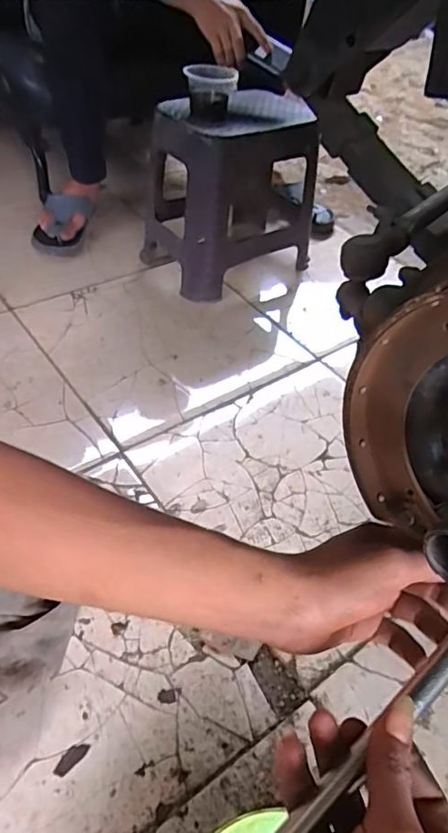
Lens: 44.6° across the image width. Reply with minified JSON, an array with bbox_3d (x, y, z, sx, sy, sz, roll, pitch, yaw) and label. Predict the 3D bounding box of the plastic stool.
[{"bbox_3d":[0.023,-0.438,1.079,0.312,0.316,0.225,-18,51,-22],"label":"plastic stool"}]

